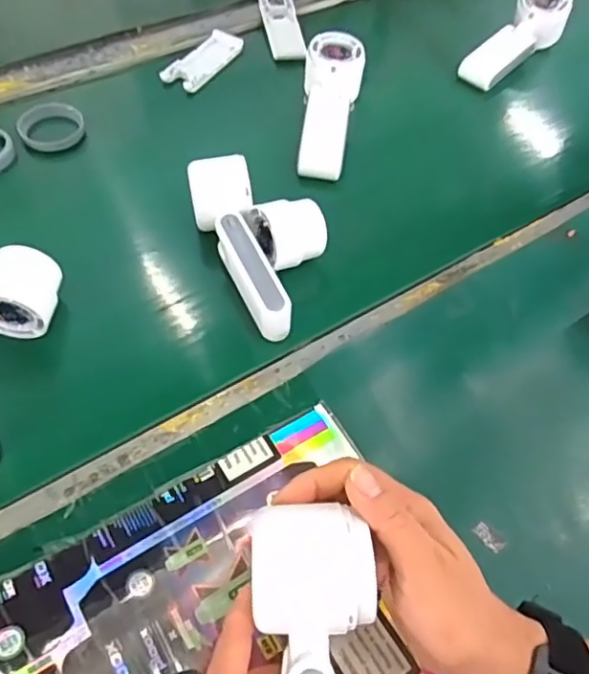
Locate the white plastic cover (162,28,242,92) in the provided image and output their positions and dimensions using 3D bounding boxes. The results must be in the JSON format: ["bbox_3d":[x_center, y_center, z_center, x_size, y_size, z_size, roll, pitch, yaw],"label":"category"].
[{"bbox_3d":[-0.097,-0.301,0.649,0.041,0.013,0.110,28,60,13],"label":"white plastic cover"}]

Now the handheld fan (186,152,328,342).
[{"bbox_3d":[-0.023,-0.077,0.486,0.082,0.063,0.152,-25,63,-18],"label":"handheld fan"}]

